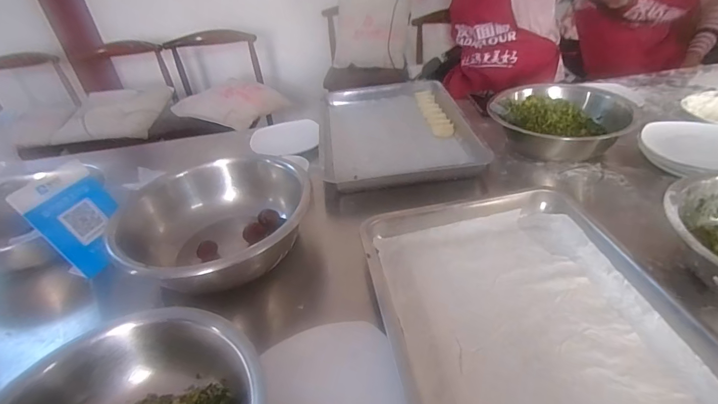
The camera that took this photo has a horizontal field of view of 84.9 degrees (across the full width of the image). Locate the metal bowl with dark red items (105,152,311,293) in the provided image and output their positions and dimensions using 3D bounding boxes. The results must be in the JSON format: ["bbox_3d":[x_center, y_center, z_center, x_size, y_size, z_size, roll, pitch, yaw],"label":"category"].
[{"bbox_3d":[-0.229,0.044,0.645,0.287,0.134,0.250,-25,40,-23],"label":"metal bowl with dark red items"}]

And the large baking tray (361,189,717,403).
[{"bbox_3d":[0.209,0.155,0.467,0.336,0.053,0.486,-10,36,-5],"label":"large baking tray"}]

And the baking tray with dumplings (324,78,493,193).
[{"bbox_3d":[0.084,-0.194,0.973,0.331,0.047,0.519,-6,36,0],"label":"baking tray with dumplings"}]

